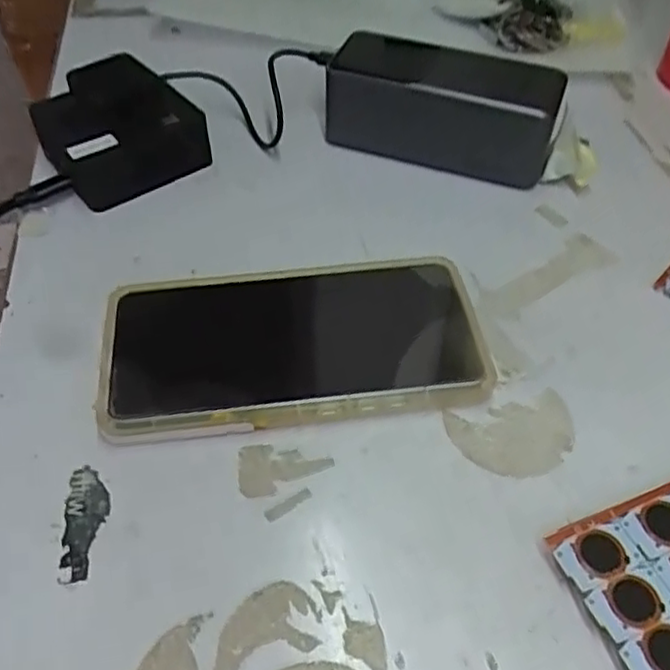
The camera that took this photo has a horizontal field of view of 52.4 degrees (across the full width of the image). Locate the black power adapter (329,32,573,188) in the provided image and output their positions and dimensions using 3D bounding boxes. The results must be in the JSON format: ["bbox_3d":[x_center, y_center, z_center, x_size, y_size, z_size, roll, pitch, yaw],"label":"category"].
[{"bbox_3d":[0.061,-0.135,0.403,0.133,0.047,0.060,13,51,11],"label":"black power adapter"}]

